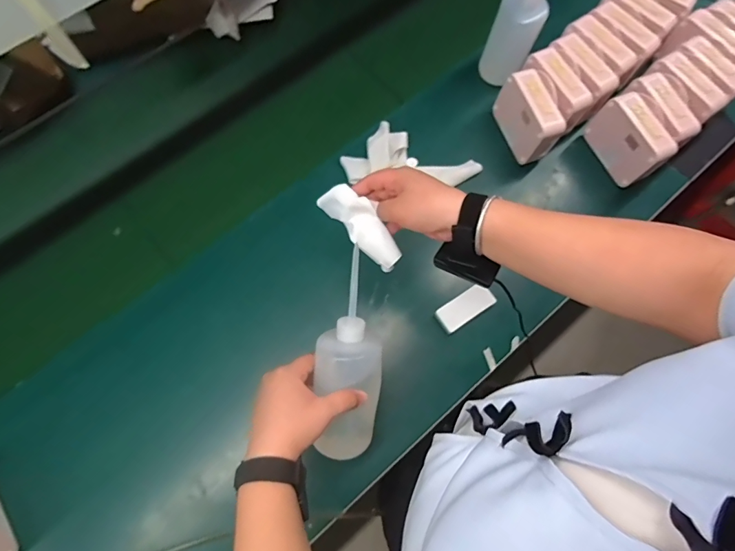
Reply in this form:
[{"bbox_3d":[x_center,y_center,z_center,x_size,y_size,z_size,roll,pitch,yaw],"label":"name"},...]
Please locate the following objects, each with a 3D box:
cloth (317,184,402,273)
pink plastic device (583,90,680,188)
[{"bbox_3d":[-0.006,-0.059,0.513,0.036,0.042,0.120,-43,94,-12],"label":"cloth"},{"bbox_3d":[0.441,-0.225,0.716,0.064,0.108,0.128,-23,74,-7],"label":"pink plastic device"}]

